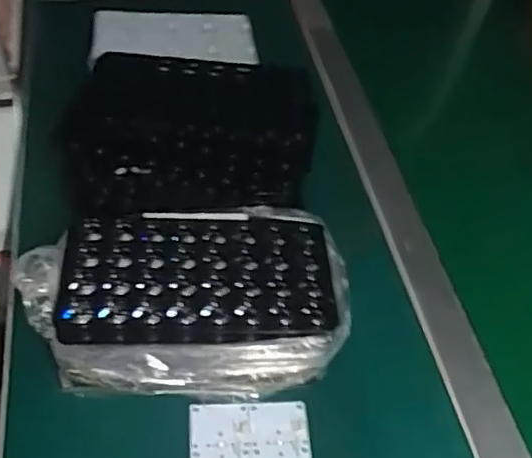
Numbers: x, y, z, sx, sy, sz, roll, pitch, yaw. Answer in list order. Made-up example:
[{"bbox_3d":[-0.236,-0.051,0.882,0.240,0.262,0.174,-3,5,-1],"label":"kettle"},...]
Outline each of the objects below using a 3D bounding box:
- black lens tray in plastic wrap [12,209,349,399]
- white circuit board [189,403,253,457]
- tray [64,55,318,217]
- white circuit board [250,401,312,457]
[{"bbox_3d":[-0.059,0.061,0.492,0.231,0.094,0.119,-1,49,-7],"label":"black lens tray in plastic wrap"},{"bbox_3d":[-0.034,0.155,0.476,0.047,0.004,0.046,-1,49,-6],"label":"white circuit board"},{"bbox_3d":[-0.069,-0.091,0.580,0.226,0.072,0.143,0,50,-8],"label":"tray"},{"bbox_3d":[0.011,0.157,0.484,0.044,0.005,0.050,1,50,-10],"label":"white circuit board"}]

